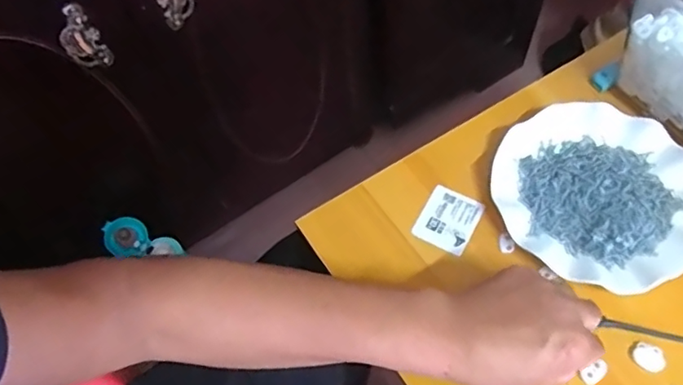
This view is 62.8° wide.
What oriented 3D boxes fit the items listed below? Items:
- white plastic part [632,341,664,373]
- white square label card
[{"bbox_3d":[0.243,0.129,0.441,0.023,0.004,0.020,25,64,17],"label":"white plastic part"},{"bbox_3d":[0.100,0.024,0.520,0.050,0.004,0.060,26,64,17],"label":"white square label card"}]

